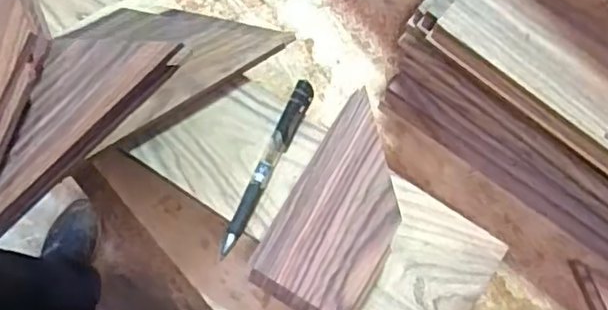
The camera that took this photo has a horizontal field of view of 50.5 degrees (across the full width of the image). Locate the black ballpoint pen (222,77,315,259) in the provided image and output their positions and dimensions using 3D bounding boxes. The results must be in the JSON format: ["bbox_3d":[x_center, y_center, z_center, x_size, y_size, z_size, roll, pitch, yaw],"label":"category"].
[{"bbox_3d":[-0.027,0.008,0.467,0.014,0.010,0.137,25,80,6],"label":"black ballpoint pen"}]

